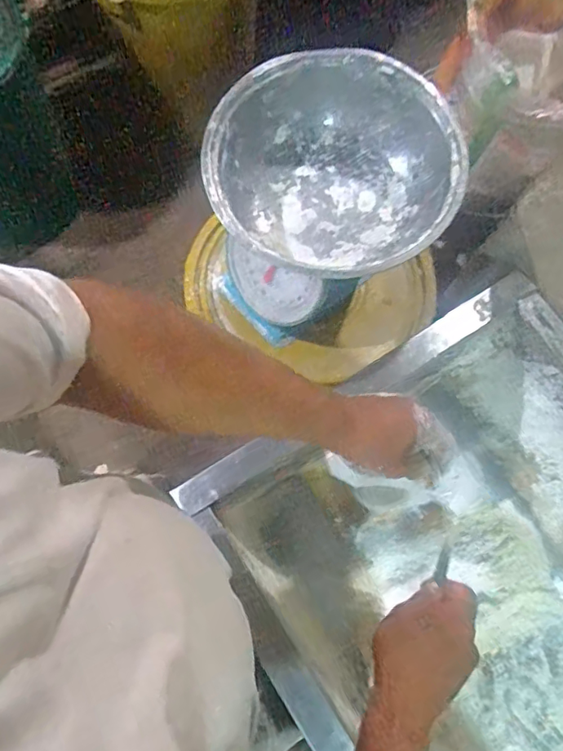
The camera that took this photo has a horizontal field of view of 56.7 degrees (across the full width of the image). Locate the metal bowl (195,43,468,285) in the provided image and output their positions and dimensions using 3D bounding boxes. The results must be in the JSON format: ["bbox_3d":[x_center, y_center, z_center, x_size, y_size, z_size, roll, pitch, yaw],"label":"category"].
[{"bbox_3d":[0.064,-0.244,0.647,0.285,0.110,0.289,1,72,-2],"label":"metal bowl"}]

